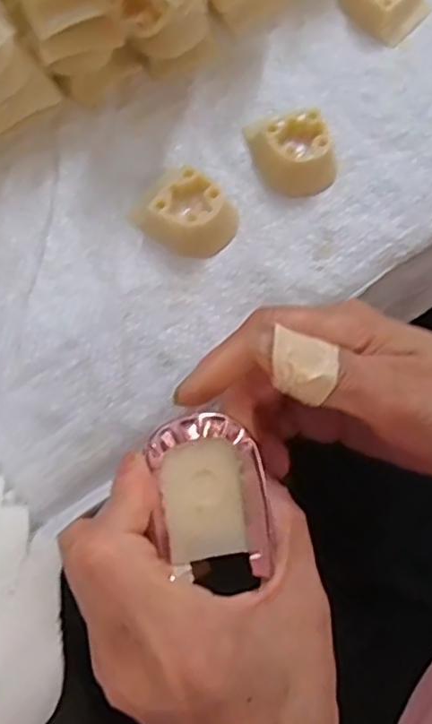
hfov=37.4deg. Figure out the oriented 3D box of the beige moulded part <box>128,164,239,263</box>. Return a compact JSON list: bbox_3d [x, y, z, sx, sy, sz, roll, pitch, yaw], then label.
[{"bbox_3d":[-0.012,-0.072,0.298,0.047,0.015,0.039,37,75,9],"label":"beige moulded part"}]

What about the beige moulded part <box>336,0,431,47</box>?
[{"bbox_3d":[0.090,-0.194,0.339,0.042,0.017,0.035,41,76,10],"label":"beige moulded part"}]

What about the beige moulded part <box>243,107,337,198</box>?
[{"bbox_3d":[0.036,-0.102,0.309,0.038,0.018,0.041,-9,74,-5],"label":"beige moulded part"}]

